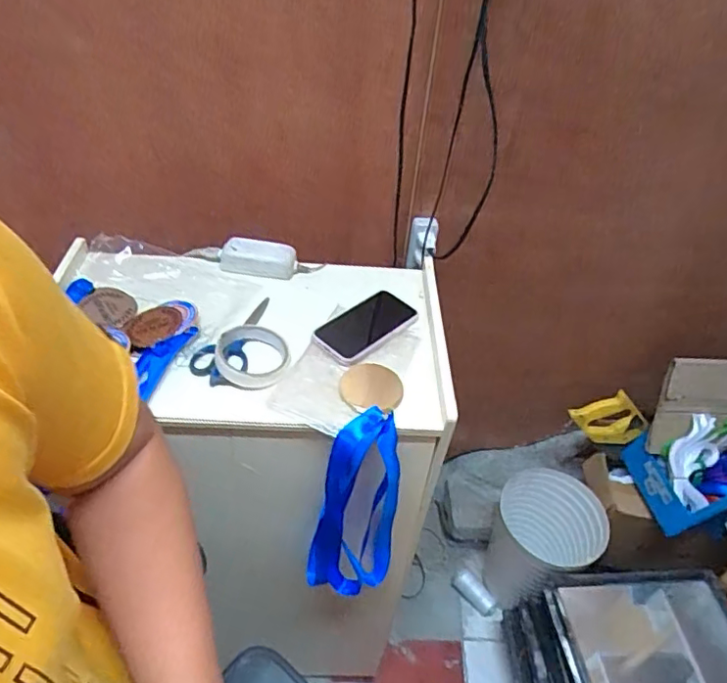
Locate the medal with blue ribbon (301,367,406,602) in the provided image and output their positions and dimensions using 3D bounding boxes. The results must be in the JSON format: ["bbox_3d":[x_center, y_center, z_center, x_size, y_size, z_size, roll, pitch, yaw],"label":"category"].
[{"bbox_3d":[-0.002,0.190,0.730,0.117,0.319,0.144,14,44,9],"label":"medal with blue ribbon"}]

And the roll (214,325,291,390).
[{"bbox_3d":[-0.130,0.017,0.667,0.085,0.020,0.093,-2,44,-8],"label":"roll"}]

